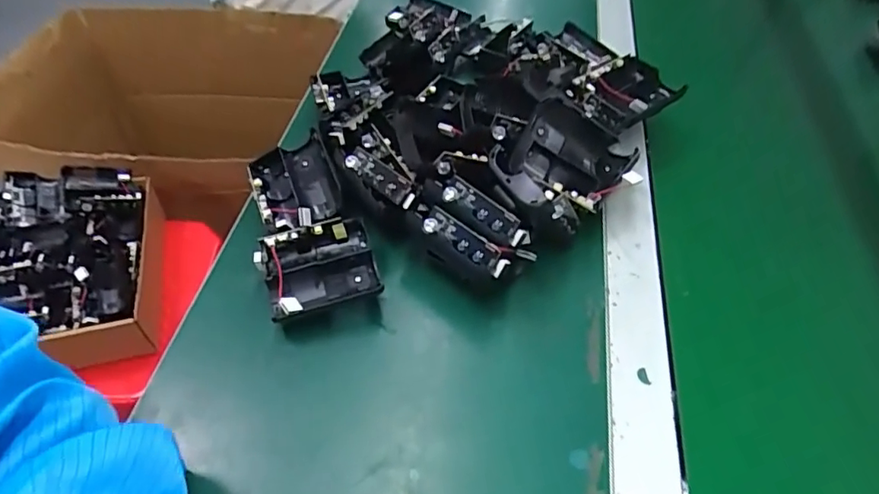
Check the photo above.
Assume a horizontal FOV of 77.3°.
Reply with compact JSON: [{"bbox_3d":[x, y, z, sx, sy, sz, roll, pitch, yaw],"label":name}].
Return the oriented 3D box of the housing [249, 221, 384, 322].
[{"bbox_3d":[-0.086,0.018,0.397,0.081,0.039,0.071,-14,53,-15],"label":"housing"}]

